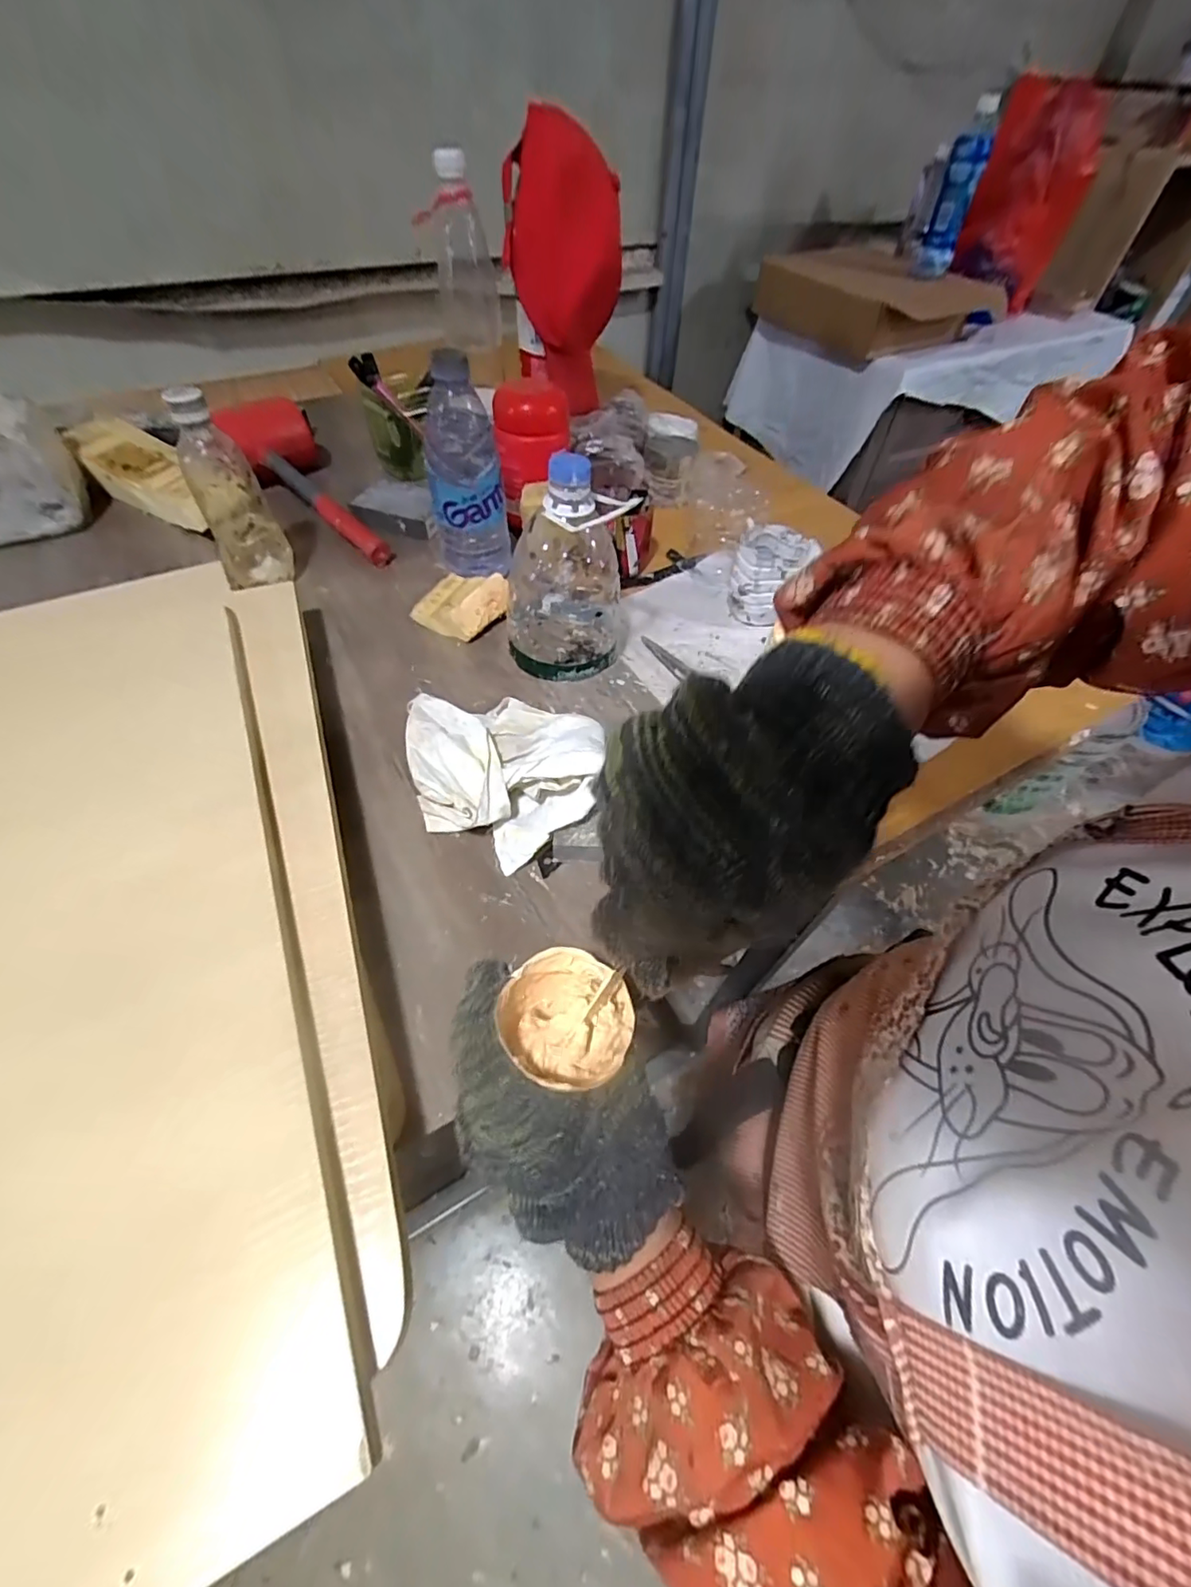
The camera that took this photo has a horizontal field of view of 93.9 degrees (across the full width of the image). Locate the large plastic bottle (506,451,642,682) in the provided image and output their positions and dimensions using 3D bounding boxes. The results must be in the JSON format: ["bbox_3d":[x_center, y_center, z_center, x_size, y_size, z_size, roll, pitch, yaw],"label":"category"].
[{"bbox_3d":[-0.021,-0.186,0.472,0.094,0.168,0.093,11,53,8],"label":"large plastic bottle"}]

